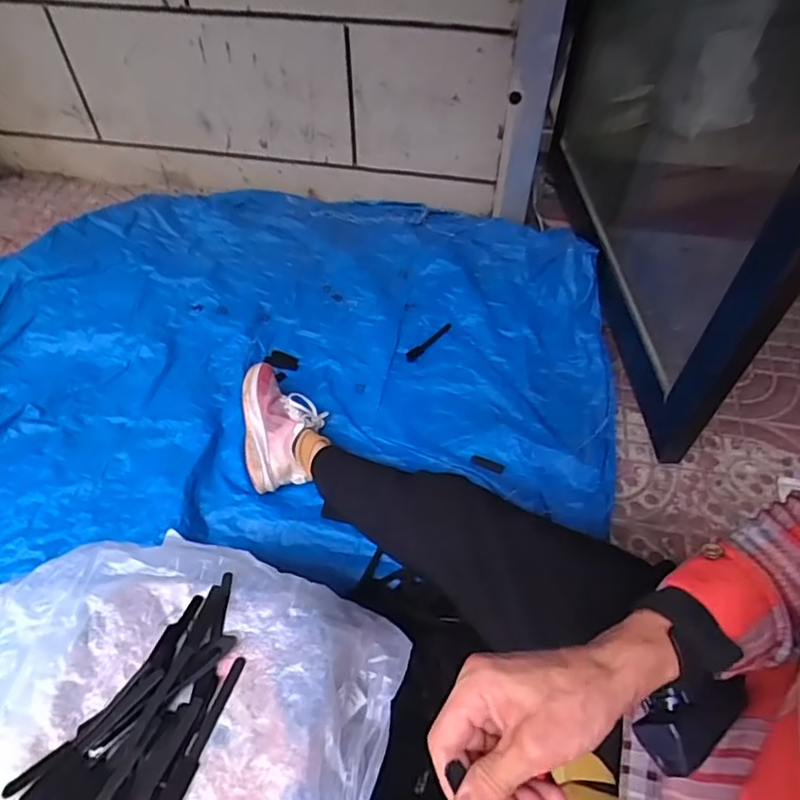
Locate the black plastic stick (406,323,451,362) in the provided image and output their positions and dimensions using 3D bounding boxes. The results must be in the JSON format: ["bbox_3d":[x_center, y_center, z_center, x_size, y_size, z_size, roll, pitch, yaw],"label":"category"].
[{"bbox_3d":[0.058,-0.119,1.156,0.025,0.009,0.129,36,61,25],"label":"black plastic stick"}]

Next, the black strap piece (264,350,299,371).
[{"bbox_3d":[-0.235,-0.079,1.133,0.072,0.011,0.037,15,54,12],"label":"black strap piece"}]

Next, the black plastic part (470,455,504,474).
[{"bbox_3d":[0.151,0.110,0.979,0.057,0.008,0.020,15,54,12],"label":"black plastic part"}]

